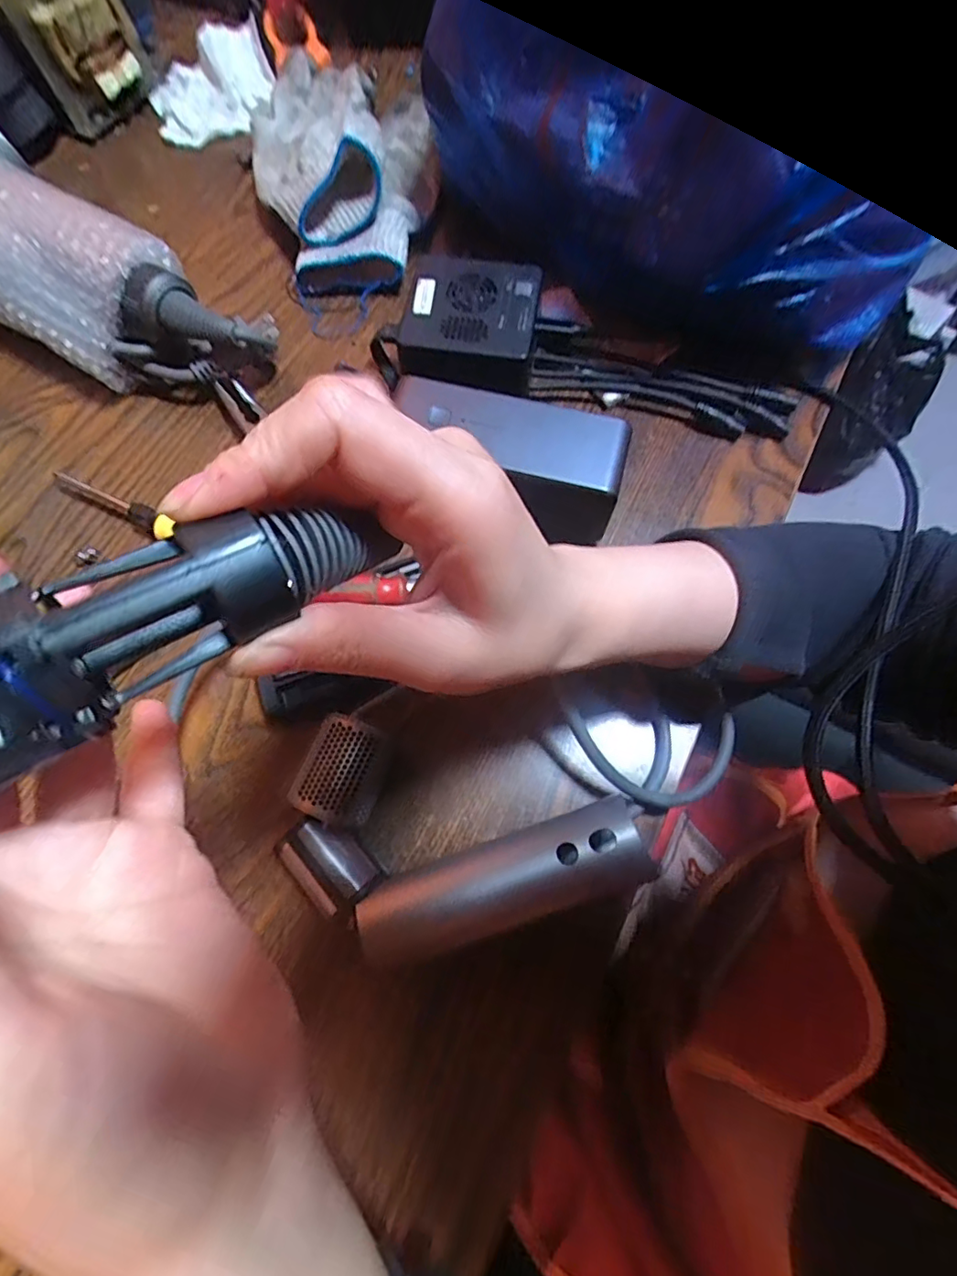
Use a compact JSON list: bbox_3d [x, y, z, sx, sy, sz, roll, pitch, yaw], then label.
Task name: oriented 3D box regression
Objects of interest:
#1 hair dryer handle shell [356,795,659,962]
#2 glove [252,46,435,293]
[{"bbox_3d":[0.011,0.110,0.251,0.122,0.040,0.035,-18,71,-5],"label":"hair dryer handle shell"},{"bbox_3d":[-0.097,-0.349,0.402,0.132,0.056,0.222,-10,70,-3],"label":"glove"}]

